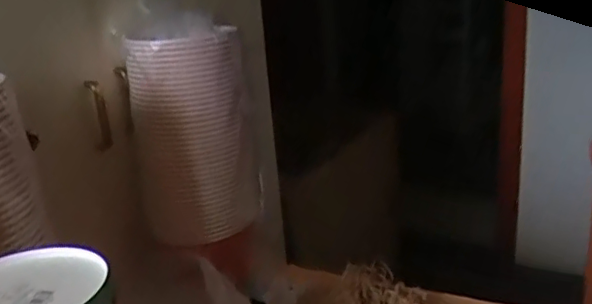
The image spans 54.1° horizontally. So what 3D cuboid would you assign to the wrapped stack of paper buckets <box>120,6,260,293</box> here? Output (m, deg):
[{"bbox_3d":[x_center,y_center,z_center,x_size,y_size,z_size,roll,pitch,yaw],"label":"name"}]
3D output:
[{"bbox_3d":[-0.144,-0.004,0.857,0.145,0.374,0.141,9,24,33],"label":"wrapped stack of paper buckets"}]

